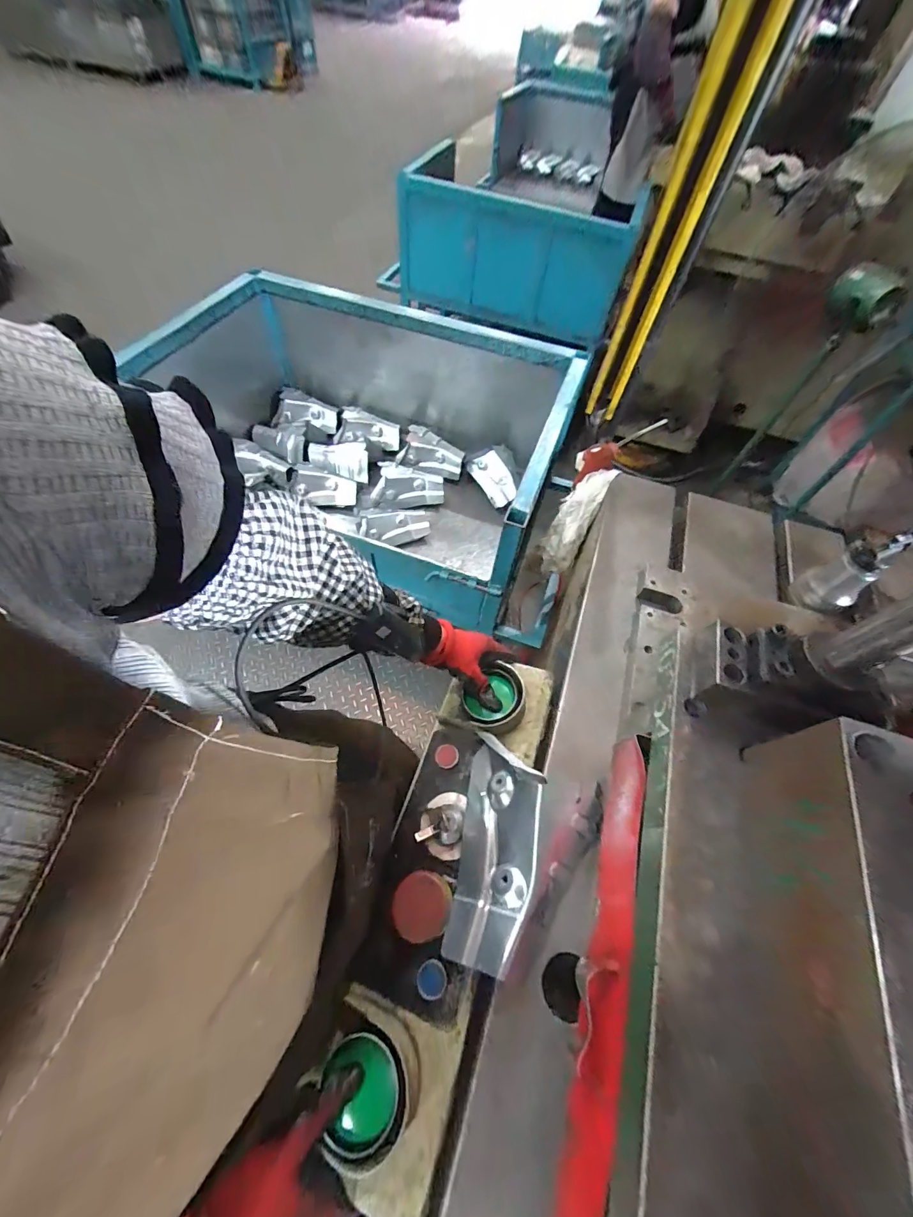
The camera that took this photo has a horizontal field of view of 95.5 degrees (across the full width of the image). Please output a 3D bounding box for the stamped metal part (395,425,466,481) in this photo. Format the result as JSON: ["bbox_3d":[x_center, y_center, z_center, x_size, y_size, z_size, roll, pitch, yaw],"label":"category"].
[{"bbox_3d":[-0.079,-0.497,1.345,0.212,0.054,0.133,25,100,0],"label":"stamped metal part"}]

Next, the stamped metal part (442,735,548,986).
[{"bbox_3d":[0.043,0.249,0.439,0.094,0.040,0.205,-9,54,31],"label":"stamped metal part"}]

